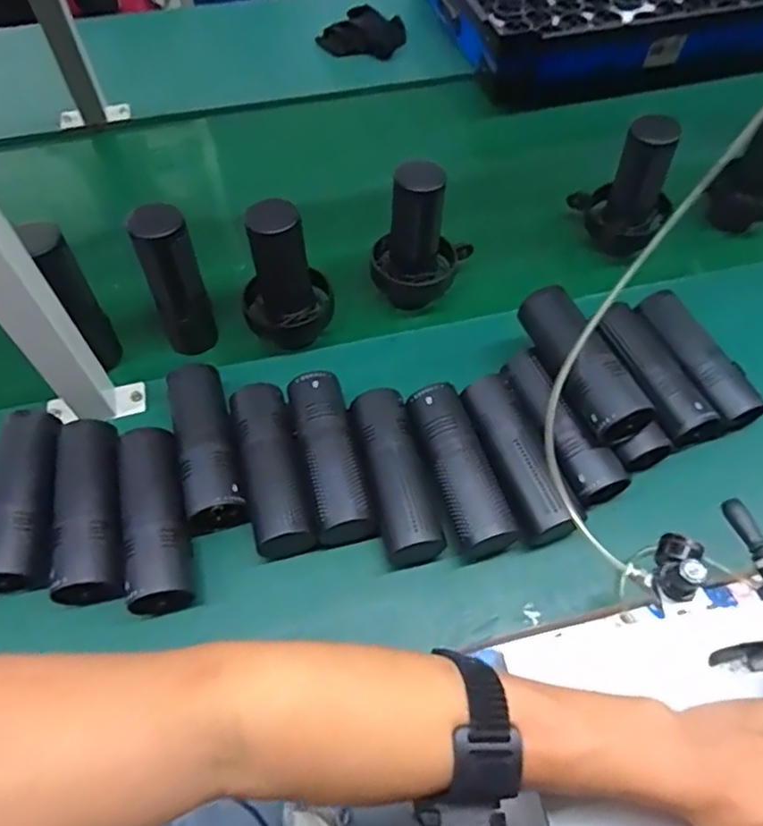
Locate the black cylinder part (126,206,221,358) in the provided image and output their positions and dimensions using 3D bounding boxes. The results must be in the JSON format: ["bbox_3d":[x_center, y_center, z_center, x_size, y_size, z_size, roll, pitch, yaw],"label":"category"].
[{"bbox_3d":[-0.214,-0.133,0.635,0.058,0.155,0.064,-21,61,-12],"label":"black cylinder part"}]

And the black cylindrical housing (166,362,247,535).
[{"bbox_3d":[-0.168,0.030,0.593,0.055,0.053,0.155,-14,59,-9],"label":"black cylindrical housing"}]

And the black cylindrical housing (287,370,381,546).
[{"bbox_3d":[-0.049,0.042,0.587,0.055,0.047,0.166,-14,59,-8],"label":"black cylindrical housing"}]

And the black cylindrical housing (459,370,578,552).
[{"bbox_3d":[0.126,0.043,0.584,0.057,0.047,0.166,-16,60,-10],"label":"black cylindrical housing"}]

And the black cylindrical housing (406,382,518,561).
[{"bbox_3d":[0.070,0.054,0.583,0.056,0.050,0.160,-16,60,-9],"label":"black cylindrical housing"}]

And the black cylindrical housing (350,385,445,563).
[{"bbox_3d":[0.012,0.059,0.578,0.051,0.048,0.160,-12,59,-8],"label":"black cylindrical housing"}]

